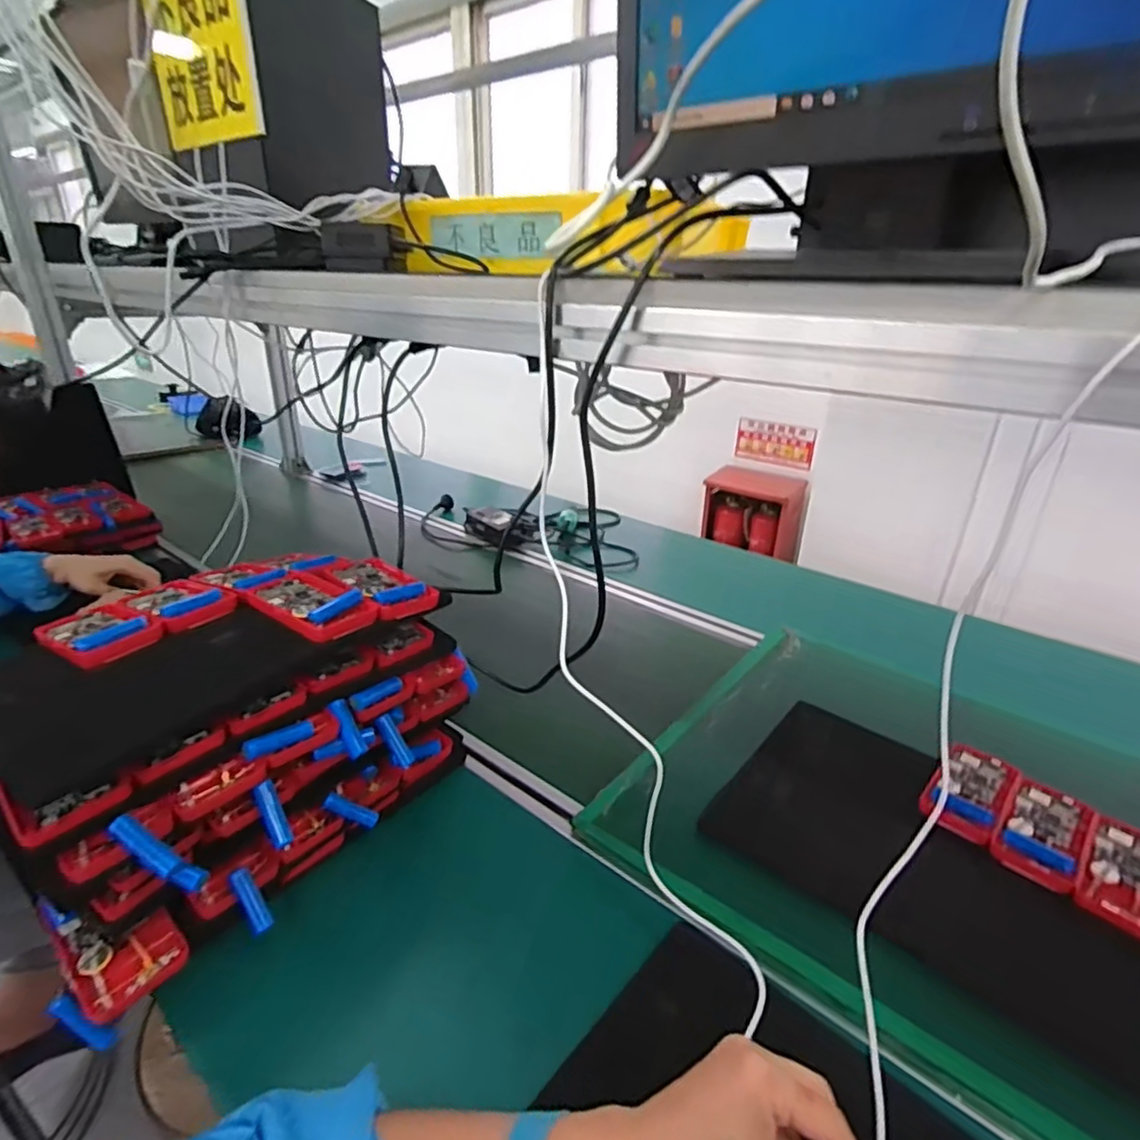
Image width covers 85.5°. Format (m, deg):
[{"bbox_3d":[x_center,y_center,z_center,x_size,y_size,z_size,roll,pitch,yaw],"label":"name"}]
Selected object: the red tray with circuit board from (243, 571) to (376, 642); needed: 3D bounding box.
[{"bbox_3d":[-0.240,0.028,0.560,0.129,0.016,0.070,19,31,33],"label":"red tray with circuit board"}]

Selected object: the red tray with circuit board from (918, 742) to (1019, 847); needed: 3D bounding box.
[{"bbox_3d":[0.403,0.221,0.621,0.062,0.019,0.120,24,33,39],"label":"red tray with circuit board"}]

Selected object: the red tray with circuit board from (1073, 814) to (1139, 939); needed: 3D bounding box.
[{"bbox_3d":[0.485,0.265,0.532,0.119,0.017,0.065,-22,34,-40],"label":"red tray with circuit board"}]

